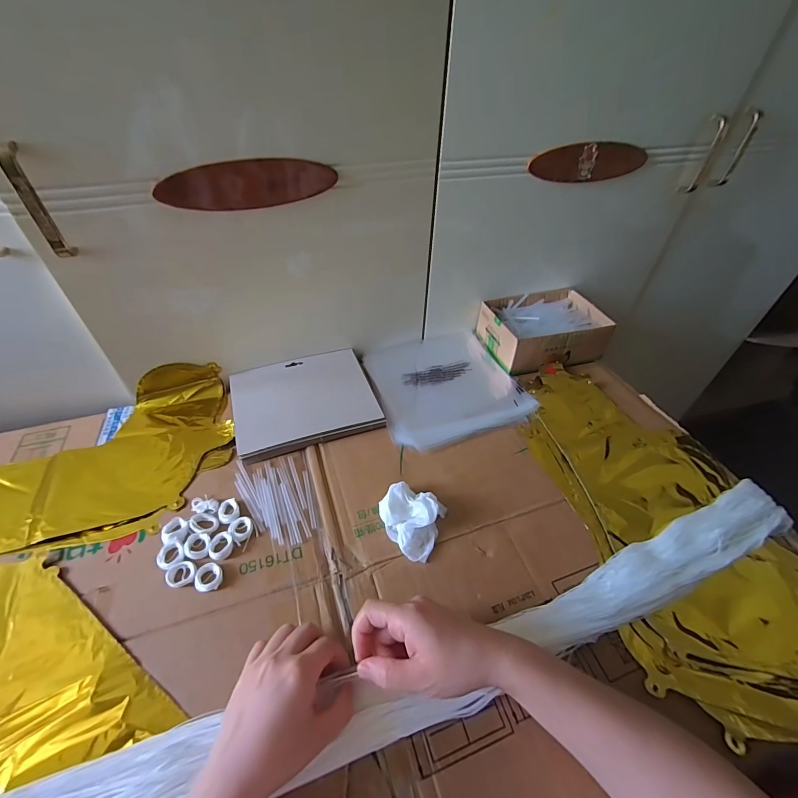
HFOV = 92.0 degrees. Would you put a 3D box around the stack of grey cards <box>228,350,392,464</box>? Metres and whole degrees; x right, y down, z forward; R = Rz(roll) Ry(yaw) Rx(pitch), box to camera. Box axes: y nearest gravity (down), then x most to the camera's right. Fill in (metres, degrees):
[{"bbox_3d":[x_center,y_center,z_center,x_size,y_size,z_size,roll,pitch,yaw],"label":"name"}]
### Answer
[{"bbox_3d":[-0.132,-0.003,0.552,0.194,0.025,0.160,-14,48,-15],"label":"stack of grey cards"}]

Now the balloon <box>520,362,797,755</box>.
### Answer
[{"bbox_3d":[0.326,0.129,0.473,0.255,0.035,0.463,-6,46,-7],"label":"balloon"}]

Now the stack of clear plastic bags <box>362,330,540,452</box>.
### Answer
[{"bbox_3d":[0.071,-0.027,0.610,0.220,0.011,0.230,-13,46,-15],"label":"stack of clear plastic bags"}]

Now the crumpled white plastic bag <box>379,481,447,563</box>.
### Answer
[{"bbox_3d":[0.011,0.132,0.427,0.068,0.031,0.070,18,48,16],"label":"crumpled white plastic bag"}]

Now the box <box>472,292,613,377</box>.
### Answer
[{"bbox_3d":[0.248,-0.120,0.665,0.186,0.068,0.136,-12,47,-13],"label":"box"}]

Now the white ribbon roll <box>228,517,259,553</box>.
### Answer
[{"bbox_3d":[-0.170,0.143,0.419,0.037,0.004,0.026,36,55,29],"label":"white ribbon roll"}]

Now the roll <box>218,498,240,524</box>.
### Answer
[{"bbox_3d":[-0.193,0.126,0.435,0.022,0.004,0.030,-17,48,-17],"label":"roll"}]

